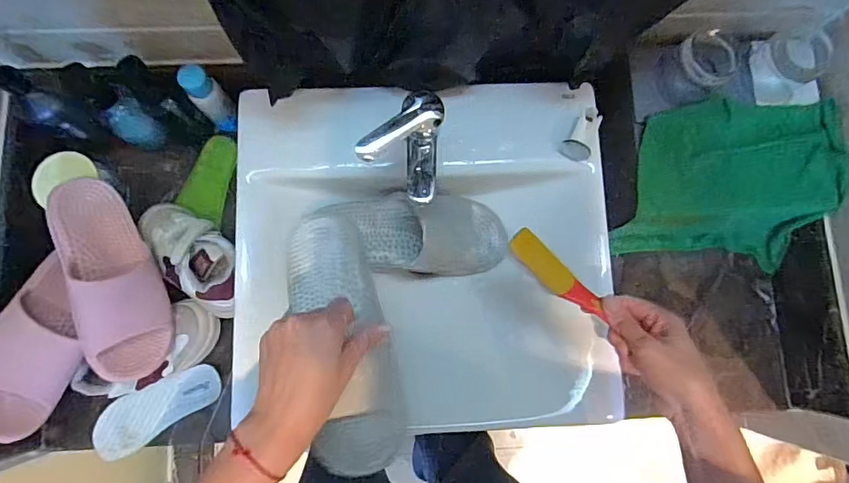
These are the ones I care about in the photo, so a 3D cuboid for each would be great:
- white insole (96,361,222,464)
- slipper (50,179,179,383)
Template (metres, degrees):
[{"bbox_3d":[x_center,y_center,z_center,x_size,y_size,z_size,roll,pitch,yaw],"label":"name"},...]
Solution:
[{"bbox_3d":[-0.366,0.227,0.651,0.170,0.009,0.072,-34,103,-10],"label":"white insole"},{"bbox_3d":[-0.386,0.048,0.590,0.097,0.060,0.246,-19,90,-37],"label":"slipper"}]

